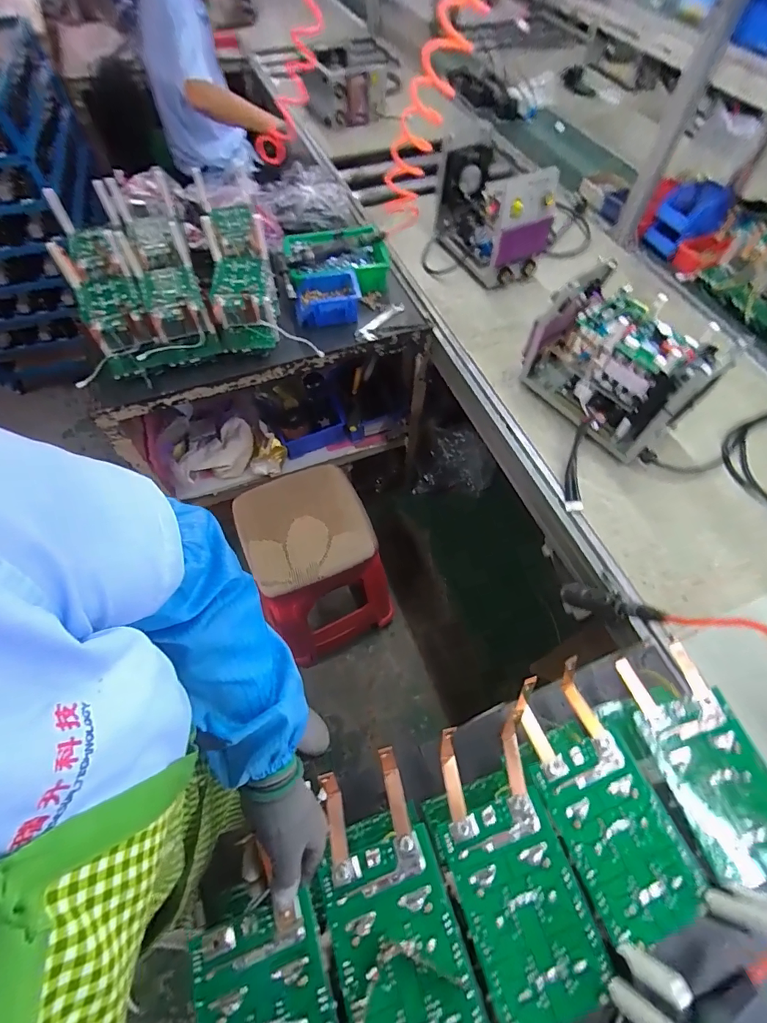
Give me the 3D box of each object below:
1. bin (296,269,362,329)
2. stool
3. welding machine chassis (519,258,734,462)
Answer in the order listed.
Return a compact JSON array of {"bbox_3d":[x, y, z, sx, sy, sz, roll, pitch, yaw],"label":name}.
[{"bbox_3d":[-0.133,-0.514,1.040,0.150,0.061,0.140,-4,60,-3],"label":"bin"},{"bbox_3d":[-0.164,0.166,1.189,0.303,0.454,0.391,-17,62,-10],"label":"stool"},{"bbox_3d":[0.431,-0.280,0.816,0.145,0.199,0.315,-35,66,-19],"label":"welding machine chassis"}]

